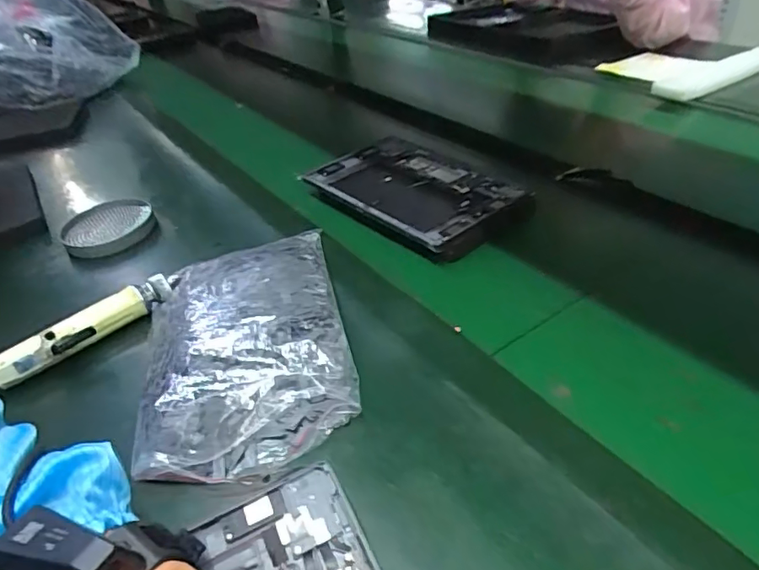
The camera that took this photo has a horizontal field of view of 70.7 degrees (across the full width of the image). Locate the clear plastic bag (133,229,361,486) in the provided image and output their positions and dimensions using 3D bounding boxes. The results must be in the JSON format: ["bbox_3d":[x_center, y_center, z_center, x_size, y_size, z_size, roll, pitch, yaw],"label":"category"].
[{"bbox_3d":[-0.124,0.046,0.488,0.180,0.034,0.276,-11,38,-7],"label":"clear plastic bag"}]

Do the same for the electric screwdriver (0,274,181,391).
[{"bbox_3d":[-0.274,0.042,0.506,0.180,0.033,0.027,-32,45,-30],"label":"electric screwdriver"}]

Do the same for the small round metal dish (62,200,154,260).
[{"bbox_3d":[-0.343,-0.072,0.679,0.105,0.024,0.108,-4,38,3],"label":"small round metal dish"}]

